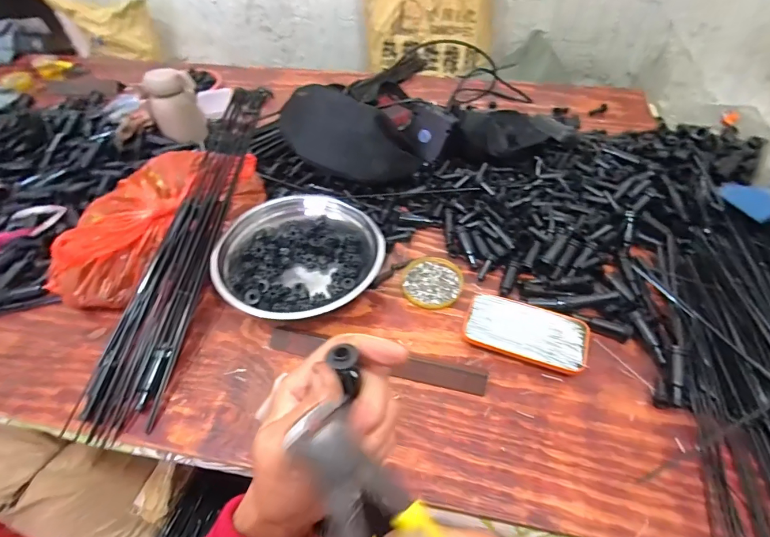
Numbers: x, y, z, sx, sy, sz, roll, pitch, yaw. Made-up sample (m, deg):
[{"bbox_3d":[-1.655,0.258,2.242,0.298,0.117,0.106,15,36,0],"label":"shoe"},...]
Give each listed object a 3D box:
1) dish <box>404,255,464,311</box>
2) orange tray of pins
[{"bbox_3d":[0.067,0.019,0.585,0.082,0.010,0.087,-1,49,1],"label":"dish"},{"bbox_3d":[0.176,0.078,0.521,0.143,0.018,0.078,15,51,14],"label":"orange tray of pins"}]

